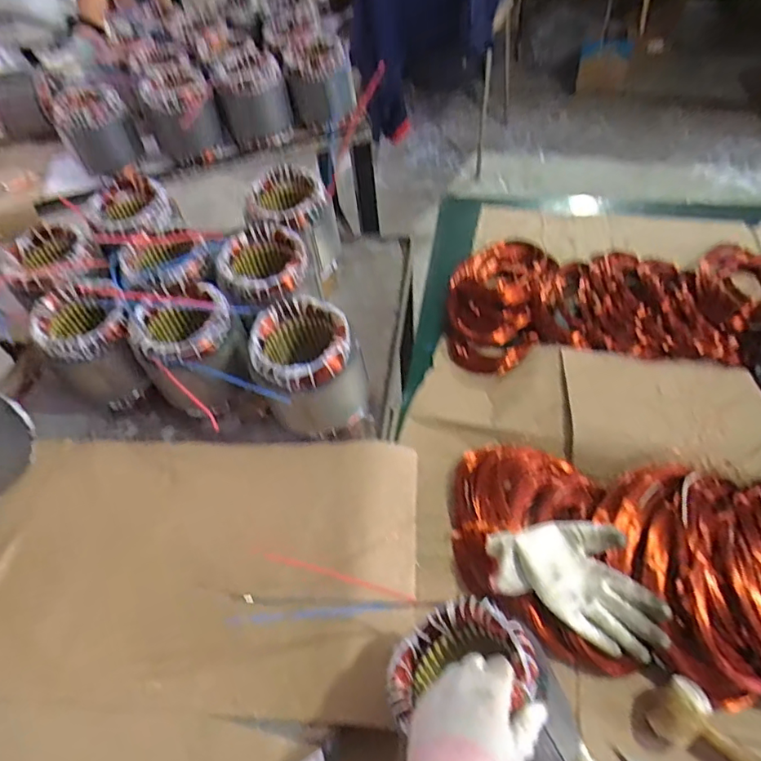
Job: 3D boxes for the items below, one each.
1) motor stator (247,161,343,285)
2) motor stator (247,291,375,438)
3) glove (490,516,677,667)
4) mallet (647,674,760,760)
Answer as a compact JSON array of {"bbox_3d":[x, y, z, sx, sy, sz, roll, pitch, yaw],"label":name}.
[{"bbox_3d":[-0.155,-0.272,0.994,0.133,0.166,0.143,-3,53,4],"label":"motor stator"},{"bbox_3d":[-0.100,-0.010,0.797,0.152,0.168,0.147,-14,53,-5],"label":"motor stator"},{"bbox_3d":[0.237,0.232,0.653,0.213,0.050,0.121,21,58,20],"label":"glove"},{"bbox_3d":[0.406,0.409,0.543,0.252,0.051,0.060,33,62,26],"label":"mallet"}]

